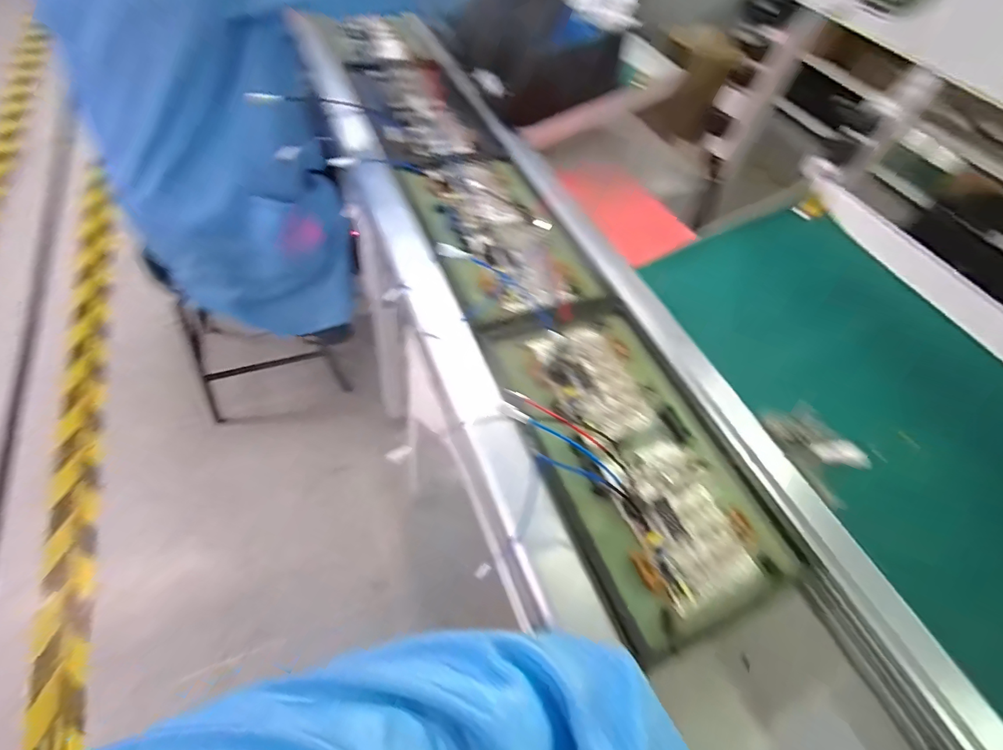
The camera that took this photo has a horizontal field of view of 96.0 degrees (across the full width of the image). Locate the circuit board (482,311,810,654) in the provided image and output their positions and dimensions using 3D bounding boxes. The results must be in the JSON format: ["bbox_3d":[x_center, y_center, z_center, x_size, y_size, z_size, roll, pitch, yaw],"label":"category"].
[{"bbox_3d":[0.126,0.065,0.456,0.200,0.032,0.337,-16,62,-21],"label":"circuit board"}]

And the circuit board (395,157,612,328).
[{"bbox_3d":[-0.010,-0.202,0.607,0.185,0.048,0.318,-15,61,-20],"label":"circuit board"}]

